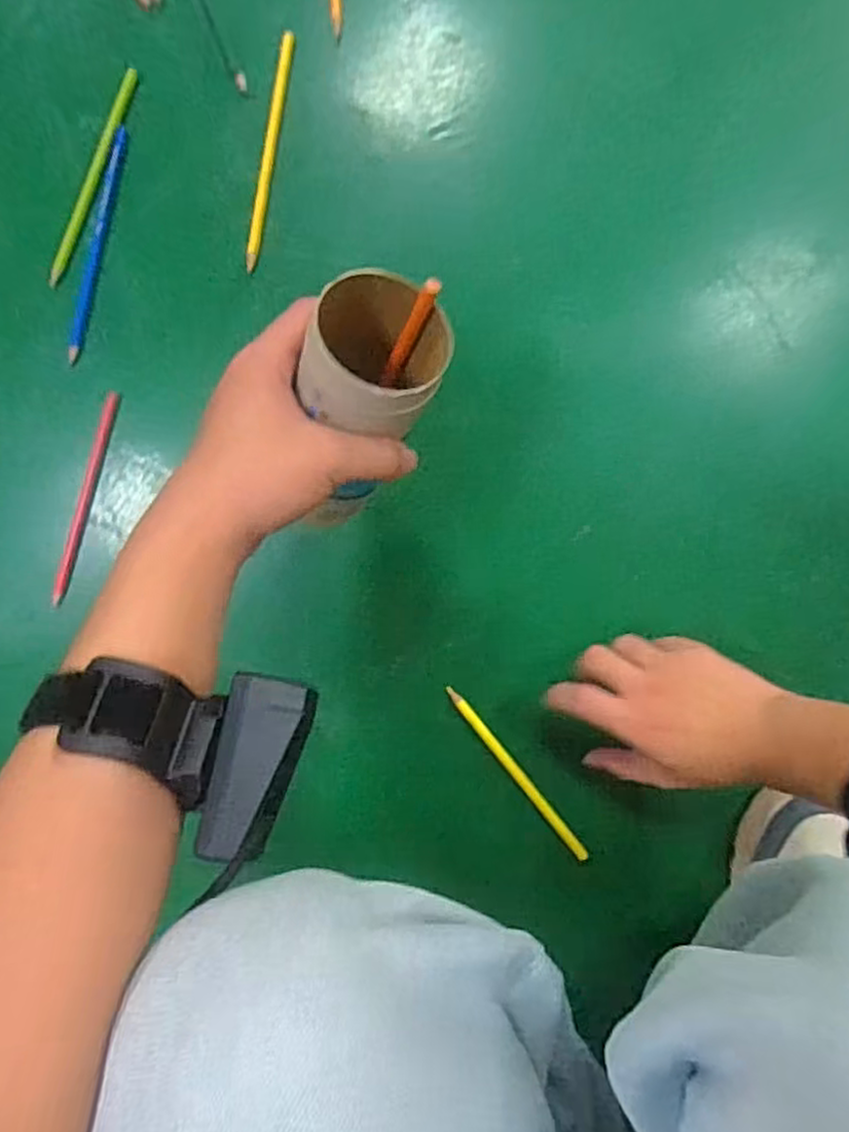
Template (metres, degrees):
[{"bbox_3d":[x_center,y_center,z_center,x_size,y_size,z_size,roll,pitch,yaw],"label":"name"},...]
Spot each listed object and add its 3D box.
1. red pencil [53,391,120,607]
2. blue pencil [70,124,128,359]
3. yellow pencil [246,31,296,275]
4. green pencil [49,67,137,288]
[{"bbox_3d":[-0.253,-0.050,0.539,0.011,0.009,0.162,17,95,-1],"label":"red pencil"},{"bbox_3d":[-0.240,-0.234,0.526,0.011,0.004,0.168,16,95,-1],"label":"blue pencil"},{"bbox_3d":[-0.112,-0.297,0.518,0.010,0.008,0.163,11,95,0],"label":"yellow pencil"},{"bbox_3d":[-0.241,-0.281,0.522,0.010,0.006,0.161,23,95,-2],"label":"green pencil"}]

